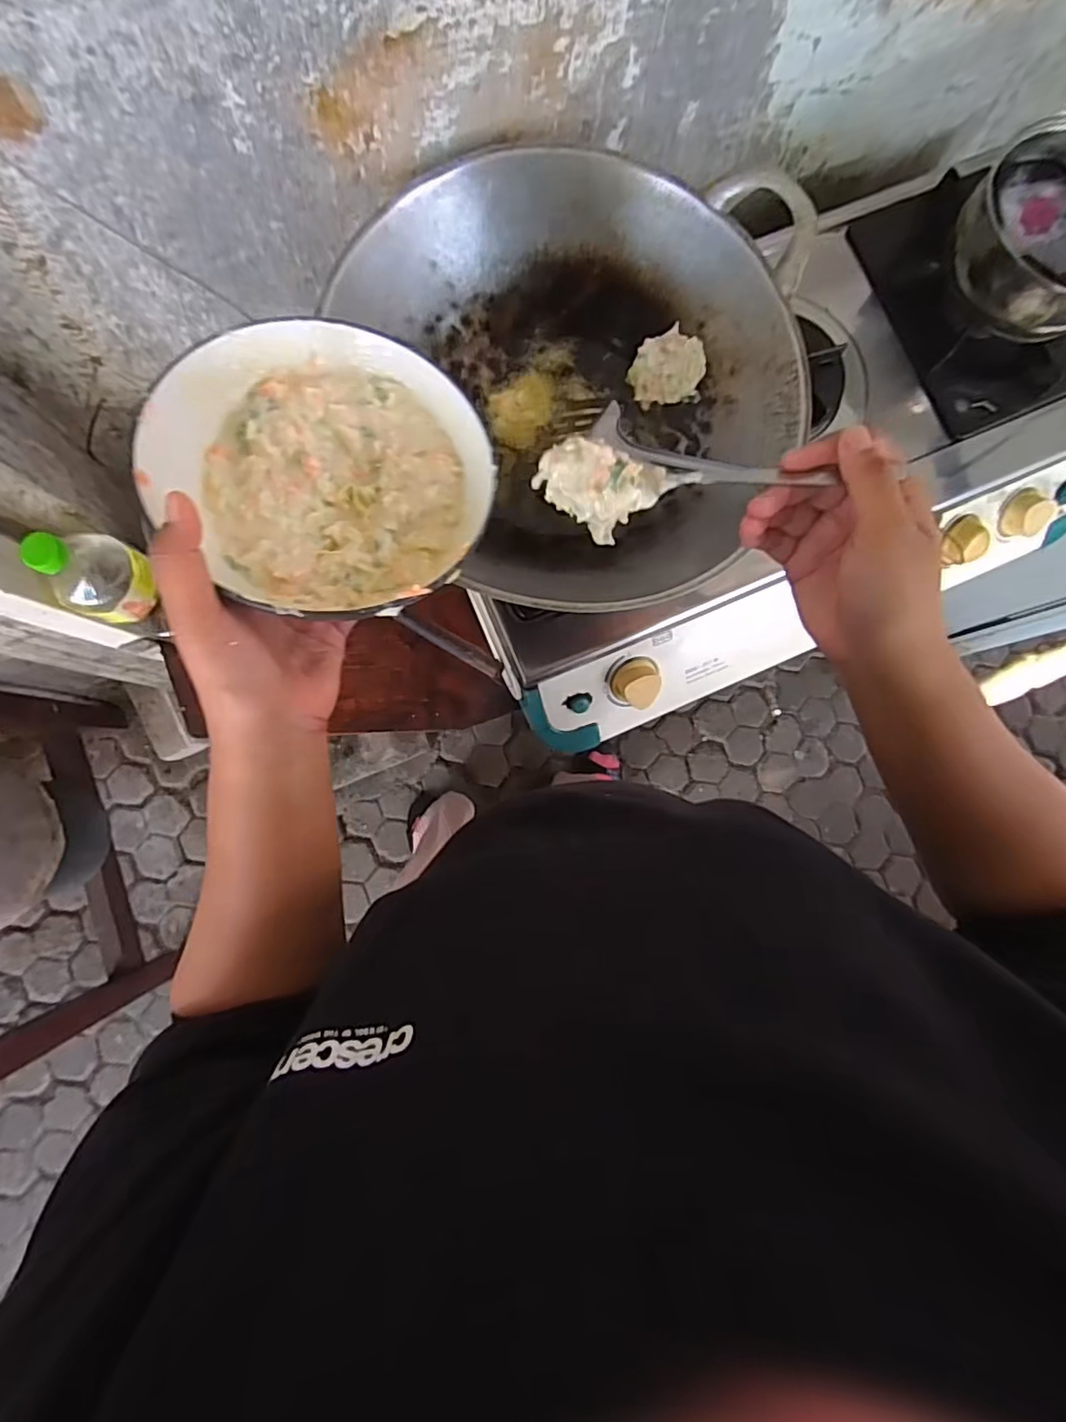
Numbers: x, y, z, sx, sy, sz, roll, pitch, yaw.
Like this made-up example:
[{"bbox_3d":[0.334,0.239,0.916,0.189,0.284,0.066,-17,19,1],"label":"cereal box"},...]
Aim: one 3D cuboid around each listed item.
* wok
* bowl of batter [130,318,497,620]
[{"bbox_3d":[0.027,-0.253,0.495,0.358,0.099,0.360,0,85,-3],"label":"wok"},{"bbox_3d":[-0.107,-0.130,0.317,0.168,0.054,0.159,0,85,-3],"label":"bowl of batter"}]

